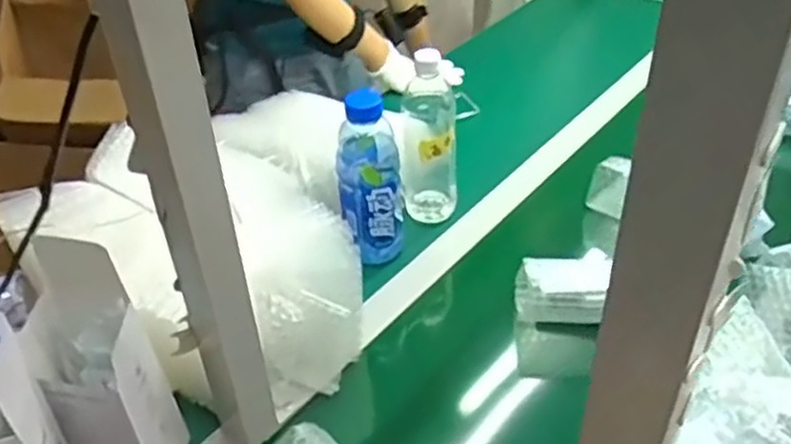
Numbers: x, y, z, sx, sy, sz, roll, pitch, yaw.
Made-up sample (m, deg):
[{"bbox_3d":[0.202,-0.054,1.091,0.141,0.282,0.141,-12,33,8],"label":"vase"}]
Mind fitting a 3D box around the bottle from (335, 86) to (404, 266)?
[{"bbox_3d":[-0.029,-0.050,0.863,0.071,0.211,0.073,-4,39,-3],"label":"bottle"}]

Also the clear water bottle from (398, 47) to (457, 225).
[{"bbox_3d":[0.042,-0.108,0.928,0.070,0.225,0.074,2,39,5],"label":"clear water bottle"}]

